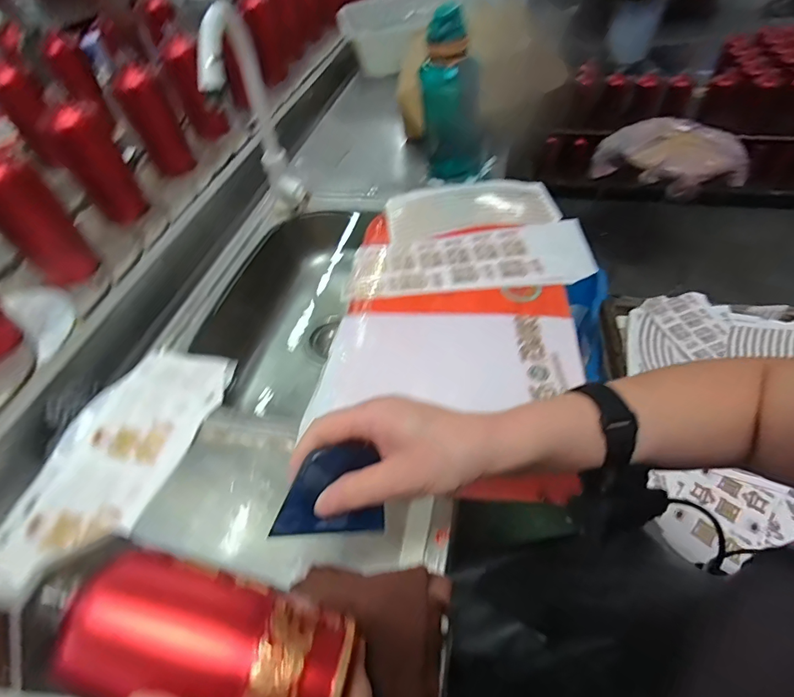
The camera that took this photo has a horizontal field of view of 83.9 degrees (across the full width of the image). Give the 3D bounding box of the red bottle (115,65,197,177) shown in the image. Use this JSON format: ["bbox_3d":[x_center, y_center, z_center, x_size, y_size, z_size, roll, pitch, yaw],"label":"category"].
[{"bbox_3d":[-0.419,-0.392,0.769,0.080,0.163,0.076,-23,51,-15],"label":"red bottle"}]

